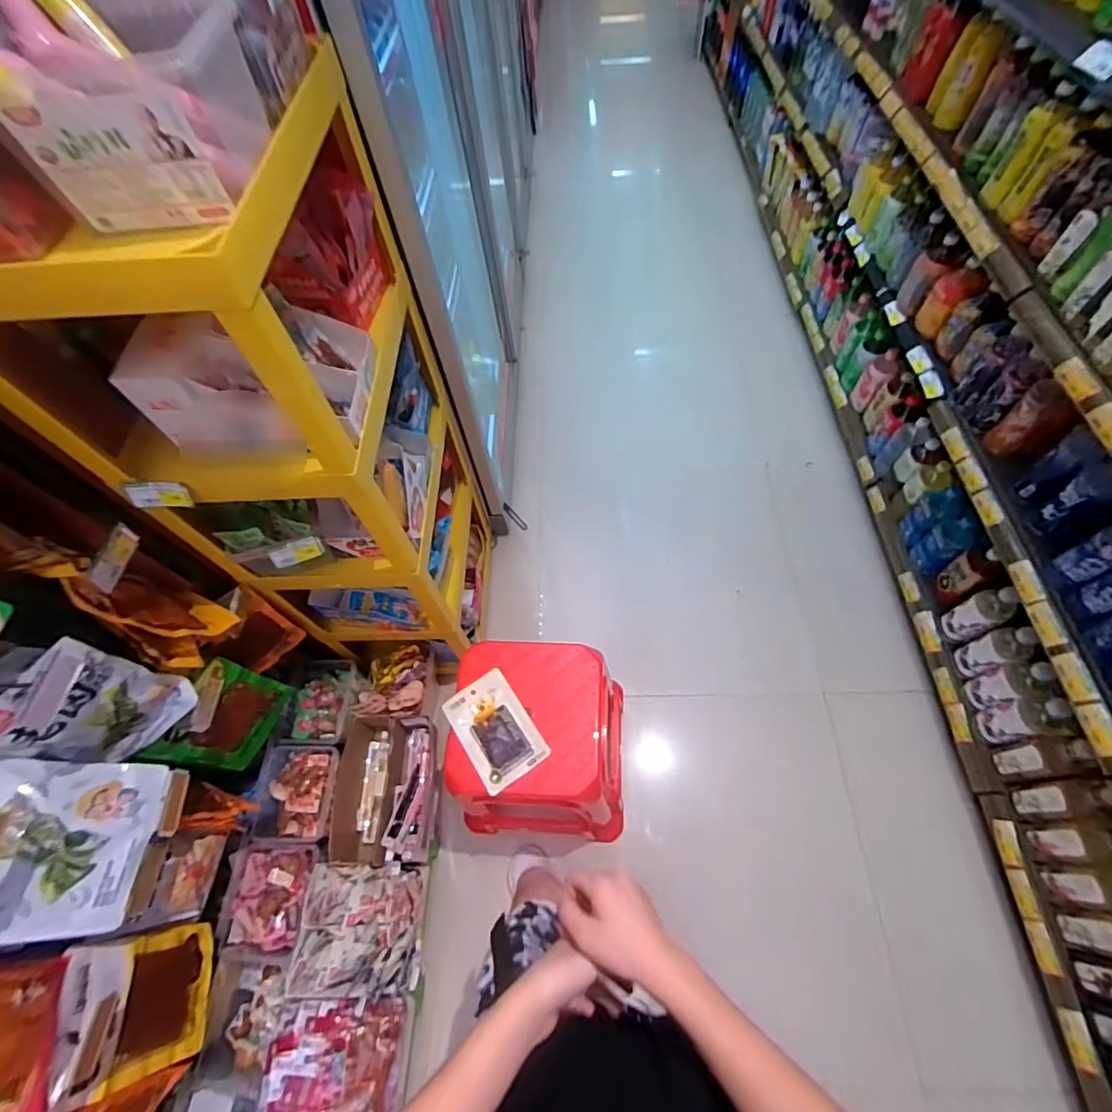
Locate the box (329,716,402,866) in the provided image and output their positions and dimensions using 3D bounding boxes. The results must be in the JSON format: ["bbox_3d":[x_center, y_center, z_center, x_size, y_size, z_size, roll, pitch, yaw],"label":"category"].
[{"bbox_3d":[-0.436,0.547,1.212,0.130,0.130,0.310,-4,61,2],"label":"box"}]

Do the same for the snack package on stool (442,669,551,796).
[{"bbox_3d":[-0.113,0.324,0.961,0.131,0.012,0.192,-33,64,-13],"label":"snack package on stool"}]

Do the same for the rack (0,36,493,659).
[{"bbox_3d":[-0.429,-0.165,1.021,0.361,1.085,0.460,-3,61,2],"label":"rack"}]

